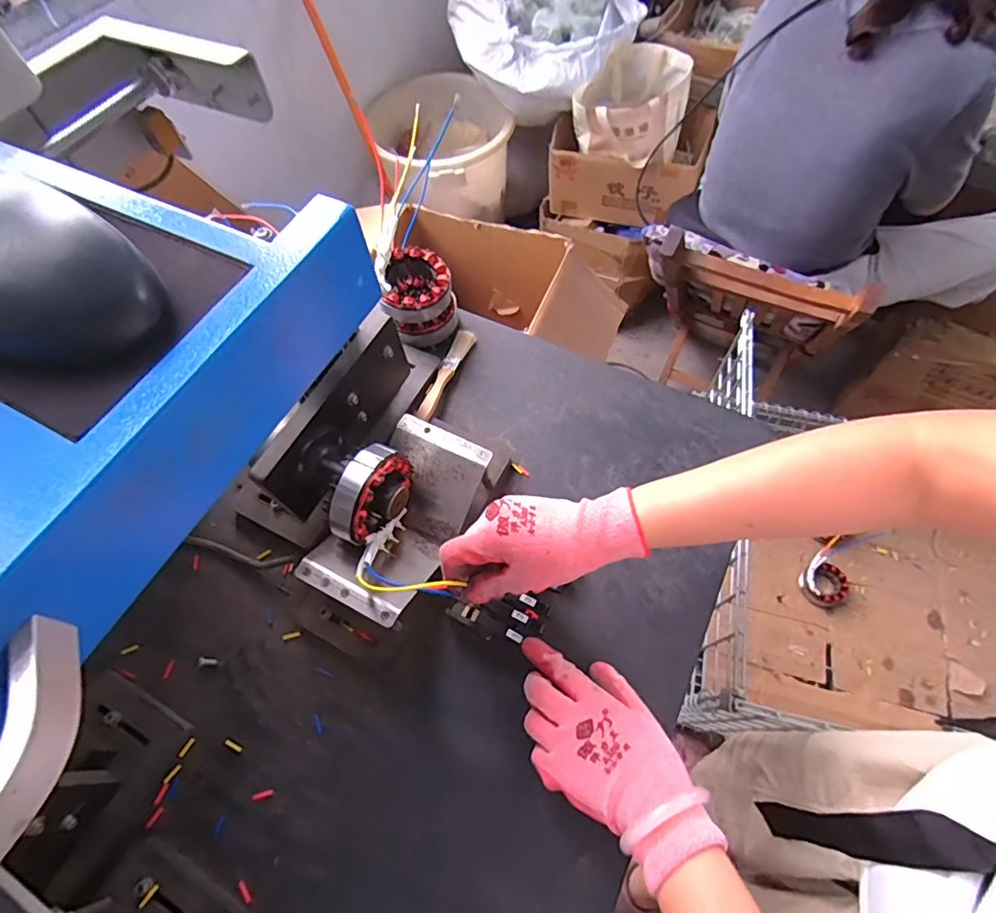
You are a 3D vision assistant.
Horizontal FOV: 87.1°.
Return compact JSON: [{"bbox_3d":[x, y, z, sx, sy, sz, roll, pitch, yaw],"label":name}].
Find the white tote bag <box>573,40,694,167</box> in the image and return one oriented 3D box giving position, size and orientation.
[{"bbox_3d":[0.303,-0.824,1.211,0.247,0.176,0.204,7,63,7],"label":"white tote bag"}]

